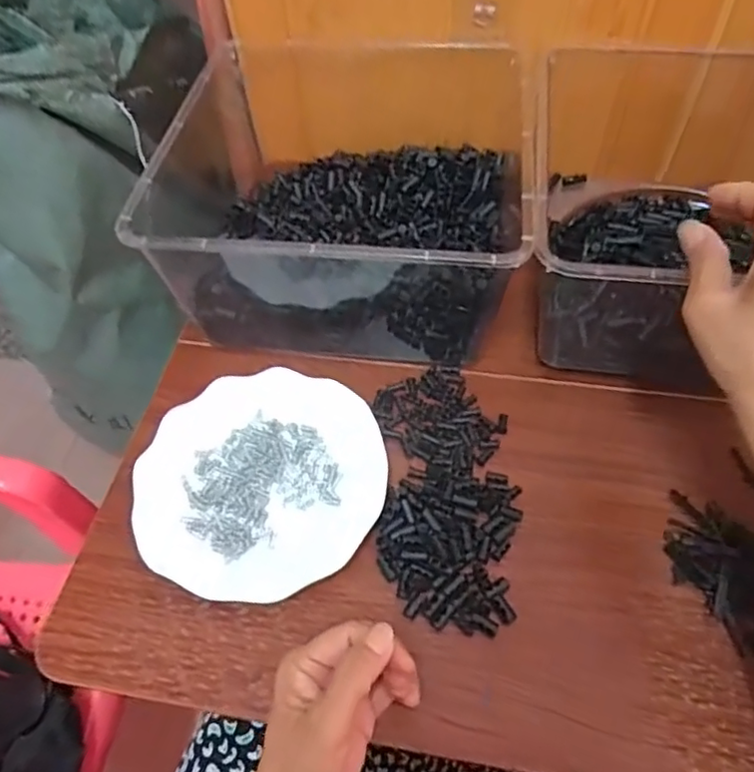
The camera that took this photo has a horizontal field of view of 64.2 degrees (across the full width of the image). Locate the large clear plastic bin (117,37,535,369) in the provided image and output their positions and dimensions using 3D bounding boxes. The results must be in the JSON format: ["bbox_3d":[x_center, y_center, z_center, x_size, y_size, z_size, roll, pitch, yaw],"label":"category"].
[{"bbox_3d":[-0.024,-0.194,0.567,0.289,0.142,0.352,3,55,6],"label":"large clear plastic bin"}]

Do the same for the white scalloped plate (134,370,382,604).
[{"bbox_3d":[-0.087,0.071,0.462,0.184,0.025,0.176,-2,55,3],"label":"white scalloped plate"}]

